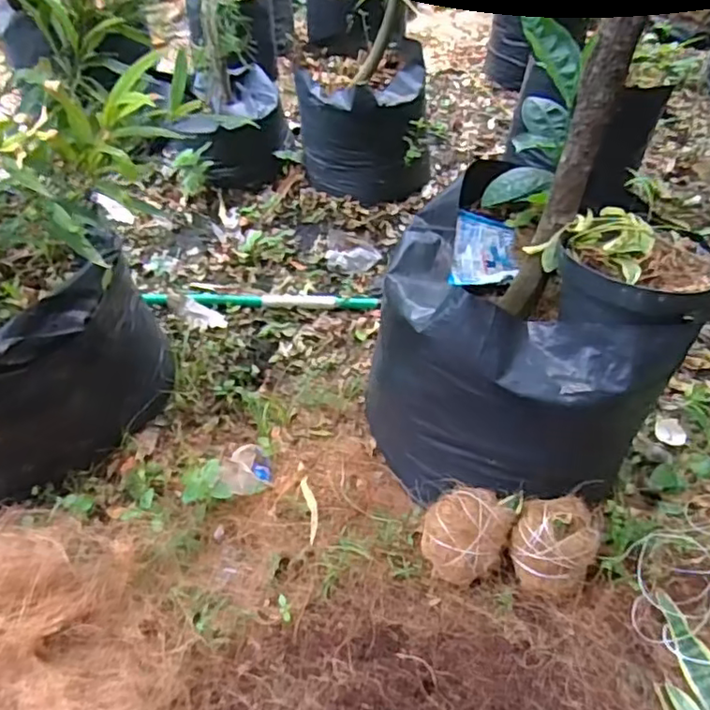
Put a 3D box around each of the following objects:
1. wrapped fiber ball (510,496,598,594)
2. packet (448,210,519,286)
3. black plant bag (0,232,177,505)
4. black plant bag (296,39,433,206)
[{"bbox_3d":[0.219,0.208,0.668,0.080,0.093,0.082,-1,45,1],"label":"wrapped fiber ball"},{"bbox_3d":[0.166,-0.127,0.755,0.110,0.030,0.112,9,67,-22],"label":"packet"},{"bbox_3d":[-0.445,0.003,0.786,0.304,0.253,0.360,25,49,25],"label":"black plant bag"},{"bbox_3d":[0.022,-0.464,1.247,0.257,0.230,0.217,-1,43,0],"label":"black plant bag"}]

